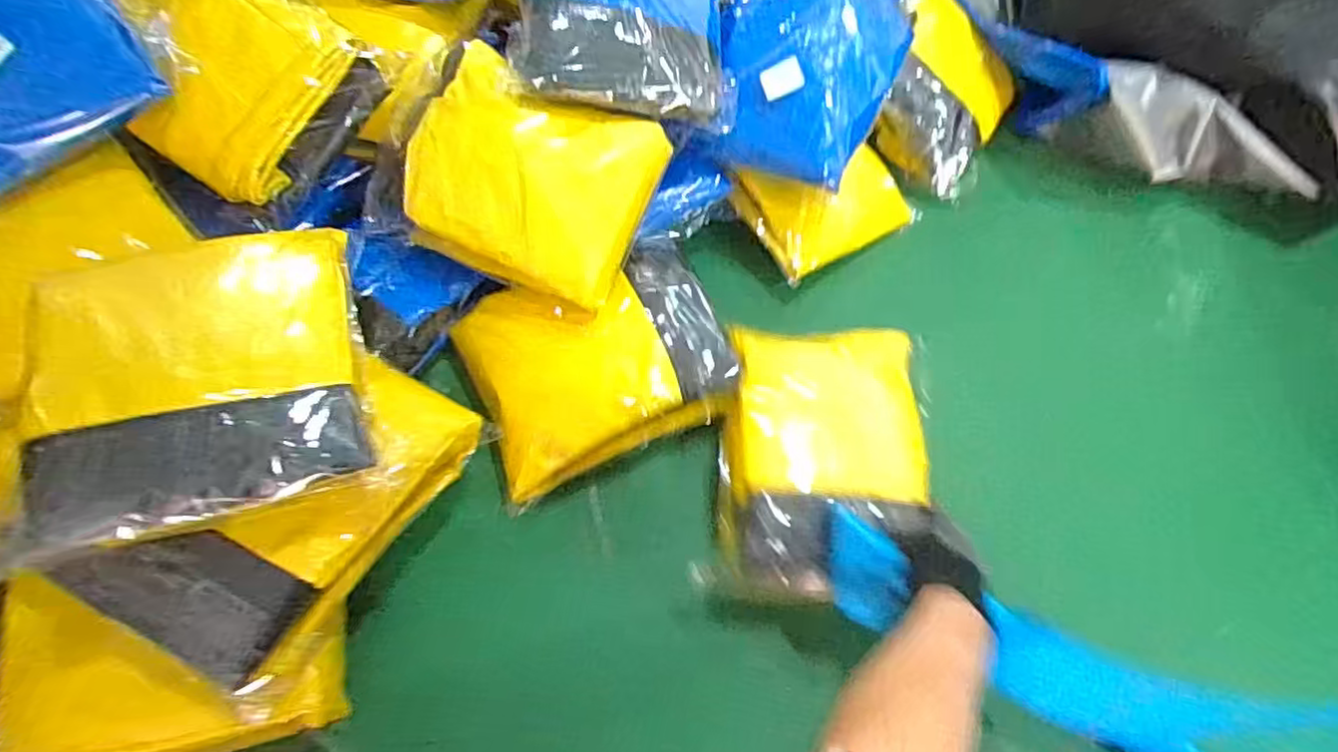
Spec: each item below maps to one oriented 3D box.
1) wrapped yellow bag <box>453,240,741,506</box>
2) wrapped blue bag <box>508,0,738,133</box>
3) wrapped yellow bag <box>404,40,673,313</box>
[{"bbox_3d":[-0.065,-0.021,0.668,0.243,0.051,0.192,-21,67,-13],"label":"wrapped yellow bag"},{"bbox_3d":[-0.044,-0.428,0.723,0.207,0.089,0.347,0,64,-3],"label":"wrapped blue bag"},{"bbox_3d":[-0.133,-0.194,0.663,0.213,0.095,0.181,21,65,8],"label":"wrapped yellow bag"}]

